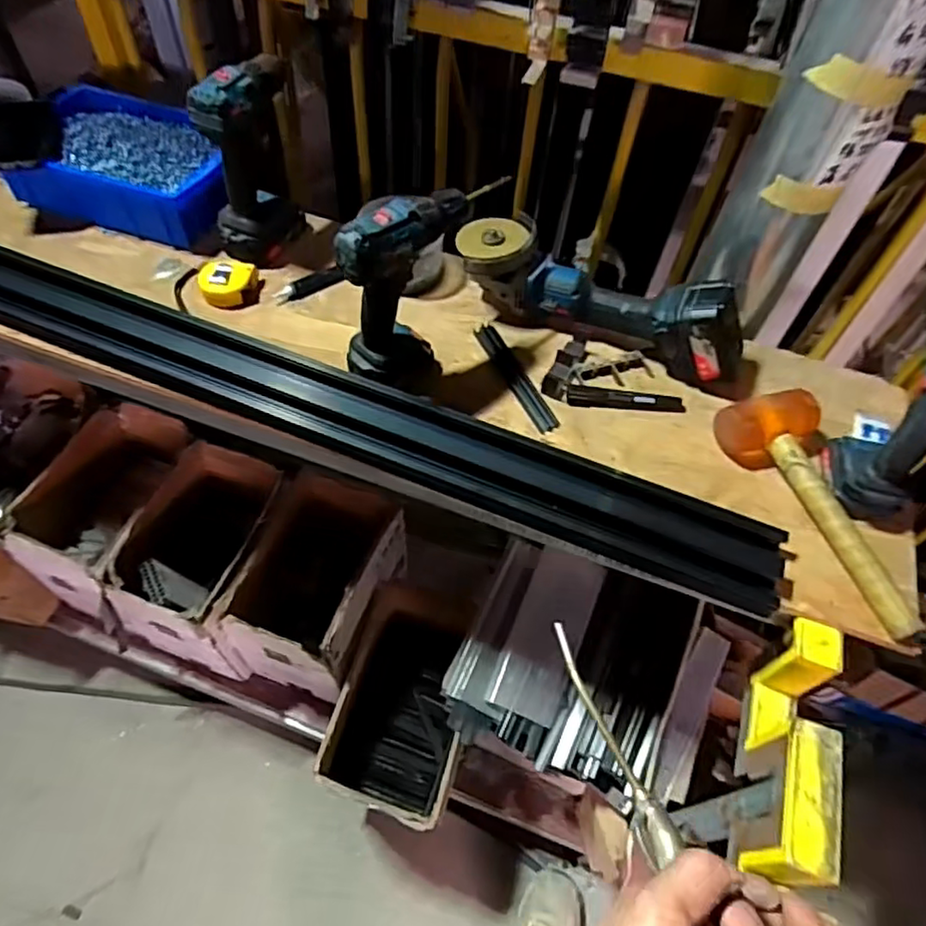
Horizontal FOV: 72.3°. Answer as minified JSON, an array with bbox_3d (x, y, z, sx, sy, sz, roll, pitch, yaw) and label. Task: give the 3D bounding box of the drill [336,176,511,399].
[{"bbox_3d":[-0.059,-0.190,0.708,0.087,0.213,0.178,35,61,17],"label":"drill"}]

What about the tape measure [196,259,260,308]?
[{"bbox_3d":[-0.309,-0.238,0.829,0.064,0.024,0.076,21,56,11],"label":"tape measure"}]

